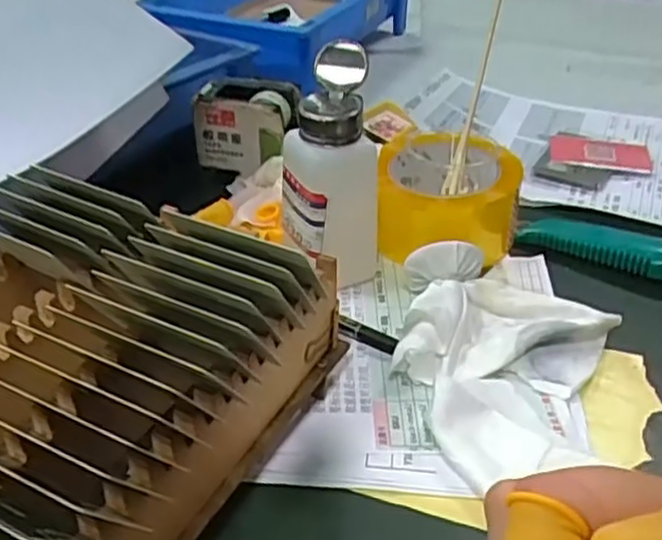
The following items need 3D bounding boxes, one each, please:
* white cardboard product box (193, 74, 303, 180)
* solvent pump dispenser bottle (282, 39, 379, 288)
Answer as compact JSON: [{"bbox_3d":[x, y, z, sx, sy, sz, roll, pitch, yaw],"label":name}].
[{"bbox_3d":[-0.063,-0.115,0.582,0.080,0.062,0.051,13,36,16],"label":"white cardboard product box"},{"bbox_3d":[0.001,-0.059,0.459,0.061,0.147,0.056,1,35,-1],"label":"solvent pump dispenser bottle"}]

